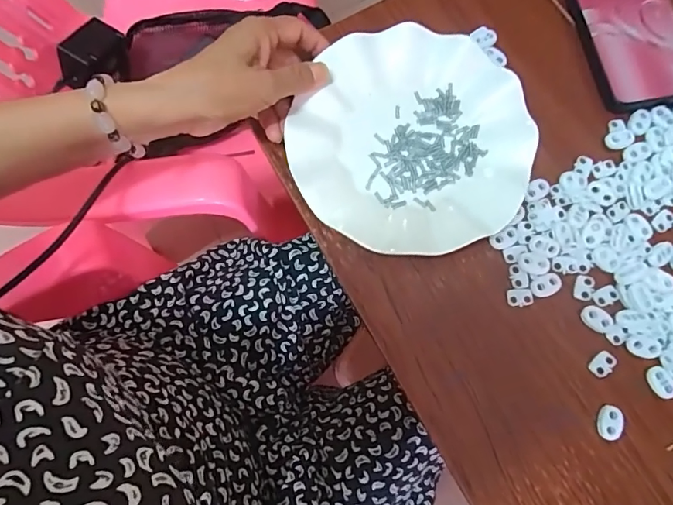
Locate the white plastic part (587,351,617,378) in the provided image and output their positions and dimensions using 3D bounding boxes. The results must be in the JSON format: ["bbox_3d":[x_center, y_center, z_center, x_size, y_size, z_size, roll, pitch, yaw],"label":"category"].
[{"bbox_3d":[0.192,0.080,0.334,0.019,0.004,0.014,-41,80,-8],"label":"white plastic part"}]

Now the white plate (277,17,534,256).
[{"bbox_3d":[0.061,-0.090,0.365,0.177,0.024,0.186,0,77,1],"label":"white plate"}]

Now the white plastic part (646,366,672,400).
[{"bbox_3d":[0.231,0.093,0.331,0.015,0.004,0.023,-30,78,-6],"label":"white plastic part"}]

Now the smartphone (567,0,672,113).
[{"bbox_3d":[0.253,-0.199,0.400,0.083,0.008,0.162,-9,77,-1],"label":"smartphone"}]

